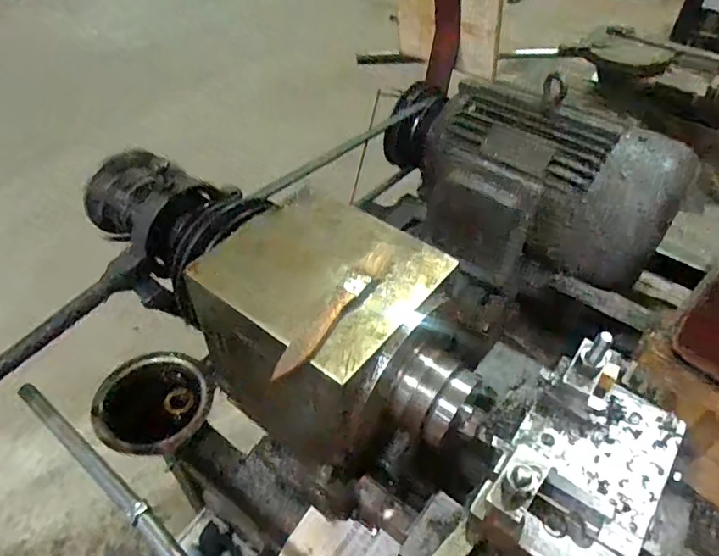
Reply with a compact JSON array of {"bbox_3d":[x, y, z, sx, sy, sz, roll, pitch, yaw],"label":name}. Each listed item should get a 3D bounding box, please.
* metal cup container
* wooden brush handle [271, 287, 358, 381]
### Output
[{"bbox_3d":[-0.241,0.149,0.621,0.130,0.058,0.125,2,47,0],"label":"metal cup container"},{"bbox_3d":[-0.032,0.039,0.375,0.015,0.008,0.087,26,51,21],"label":"wooden brush handle"}]

